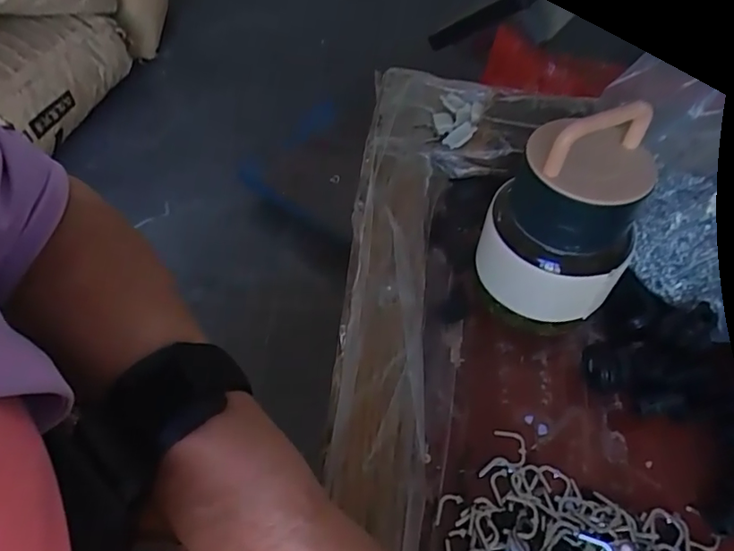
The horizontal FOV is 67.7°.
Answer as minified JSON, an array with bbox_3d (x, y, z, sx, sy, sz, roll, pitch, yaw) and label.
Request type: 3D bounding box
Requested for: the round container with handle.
[{"bbox_3d":[0.102,-0.025,0.290,0.074,0.131,0.065,29,59,15],"label":"round container with handle"}]

